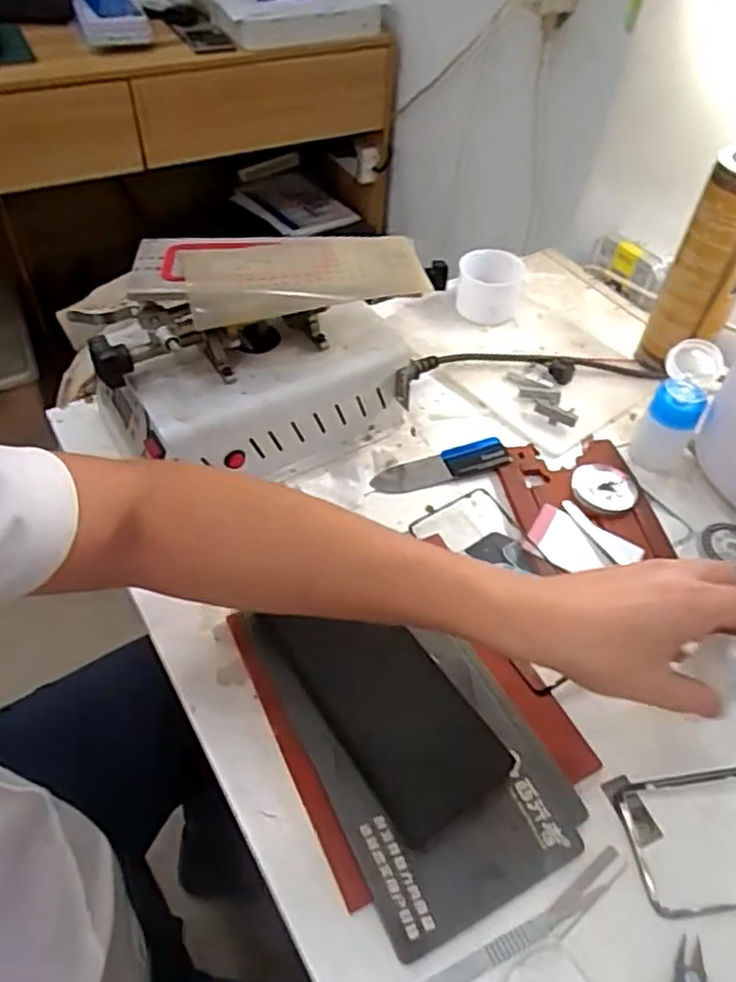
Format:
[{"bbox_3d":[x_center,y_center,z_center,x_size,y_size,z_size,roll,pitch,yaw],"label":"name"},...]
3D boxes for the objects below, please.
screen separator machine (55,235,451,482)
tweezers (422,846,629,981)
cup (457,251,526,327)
[{"bbox_3d":[-0.082,-0.100,0.534,0.270,0.155,0.123,-15,51,-16],"label":"screen separator machine"},{"bbox_3d":[0.077,0.235,0.354,0.151,0.005,0.019,-21,53,-21],"label":"tweezers"},{"bbox_3d":[0.128,-0.214,0.709,0.063,0.053,0.061,15,49,10],"label":"cup"}]

